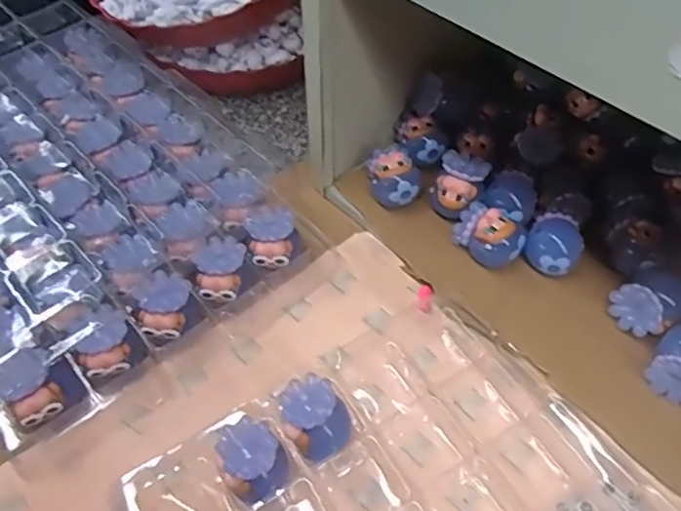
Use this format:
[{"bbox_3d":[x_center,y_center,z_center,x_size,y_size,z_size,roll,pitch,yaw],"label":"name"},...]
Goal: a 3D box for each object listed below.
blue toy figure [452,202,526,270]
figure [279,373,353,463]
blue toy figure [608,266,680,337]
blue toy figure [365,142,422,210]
[{"bbox_3d":[0.116,-0.013,0.472,0.051,0.040,0.043,11,52,15],"label":"blue toy figure"},{"bbox_3d":[-0.016,0.105,0.380,0.037,0.050,0.045,-33,54,-20],"label":"figure"},{"bbox_3d":[0.226,0.033,0.435,0.053,0.038,0.044,-34,54,-20],"label":"blue toy figure"},{"bbox_3d":[0.044,-0.063,0.510,0.041,0.043,0.054,-19,51,-9],"label":"blue toy figure"}]

